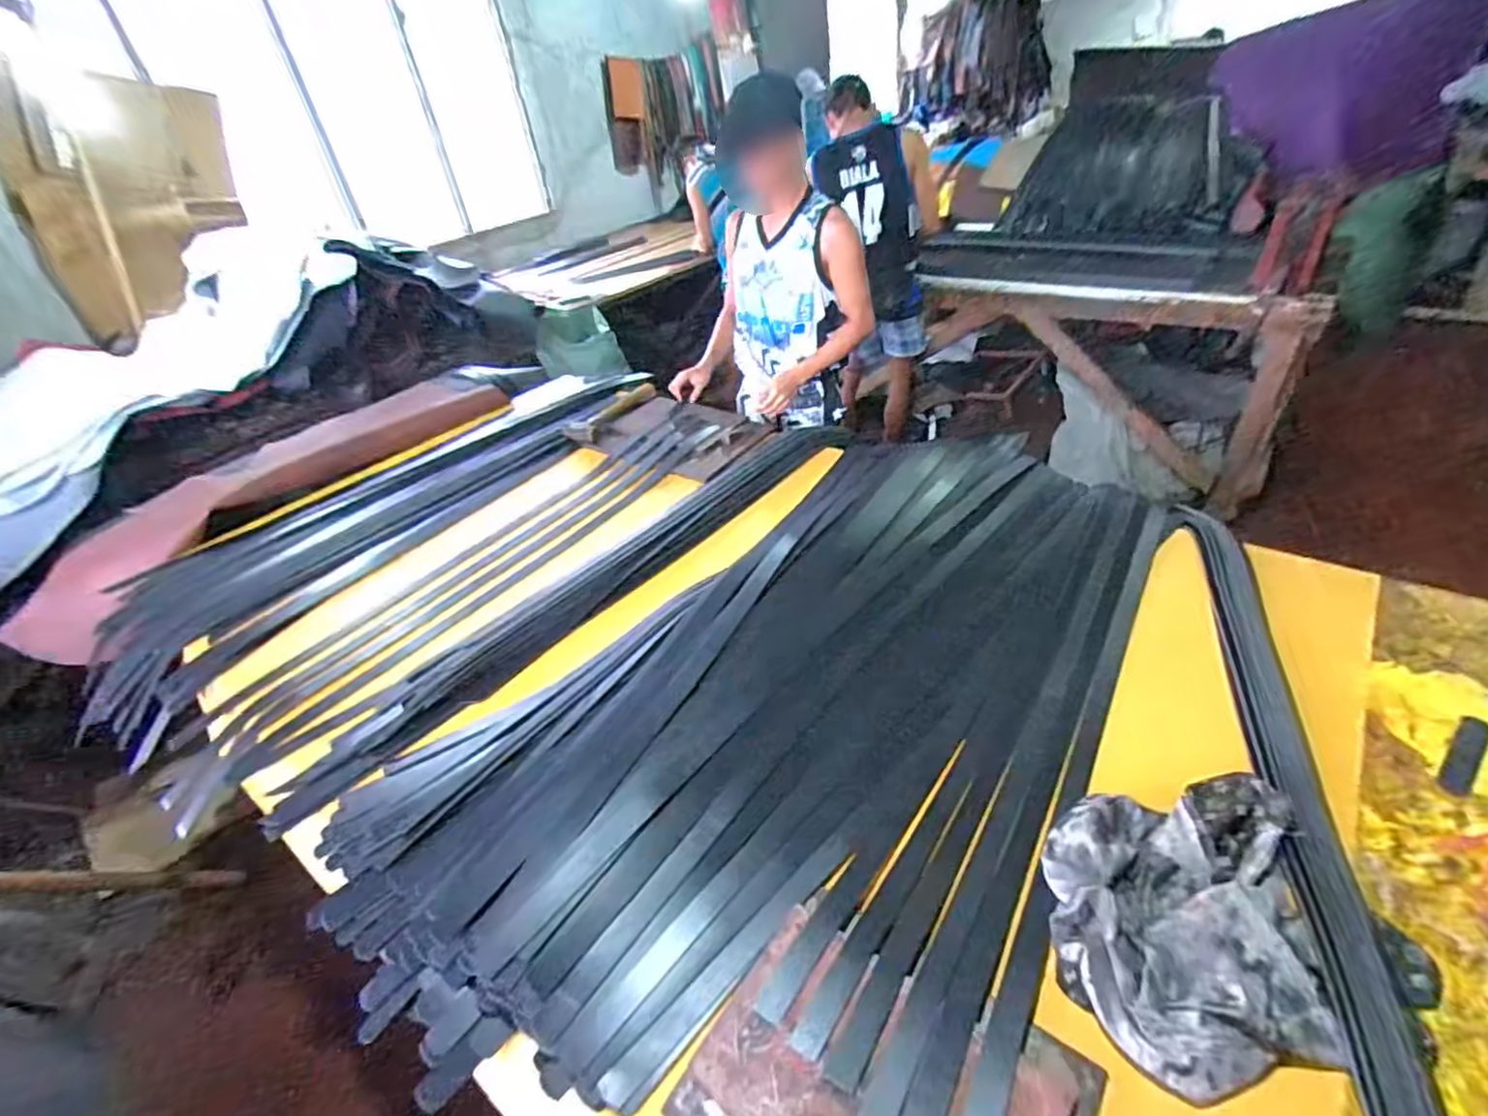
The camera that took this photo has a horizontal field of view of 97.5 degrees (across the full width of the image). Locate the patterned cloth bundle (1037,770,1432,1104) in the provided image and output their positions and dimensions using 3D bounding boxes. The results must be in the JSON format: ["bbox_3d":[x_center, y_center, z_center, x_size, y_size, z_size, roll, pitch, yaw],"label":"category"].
[{"bbox_3d":[0.456,0.338,0.638,0.319,0.054,0.263,-9,37,-2],"label":"patterned cloth bundle"}]

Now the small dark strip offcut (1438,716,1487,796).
[{"bbox_3d":[0.851,0.234,0.770,0.141,0.008,0.030,-32,43,-30],"label":"small dark strip offcut"}]

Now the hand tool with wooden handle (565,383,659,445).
[{"bbox_3d":[-0.335,-0.403,1.750,0.108,0.048,0.312,12,41,26],"label":"hand tool with wooden handle"}]

